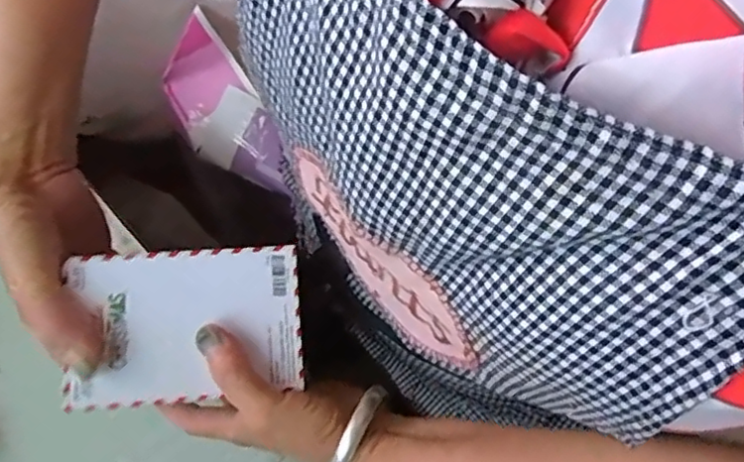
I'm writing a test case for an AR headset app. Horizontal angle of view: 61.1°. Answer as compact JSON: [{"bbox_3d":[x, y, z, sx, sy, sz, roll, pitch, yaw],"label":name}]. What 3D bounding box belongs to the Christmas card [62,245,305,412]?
[{"bbox_3d":[-0.100,0.051,0.346,0.121,0.004,0.079,-3,84,-11],"label":"Christmas card"}]

